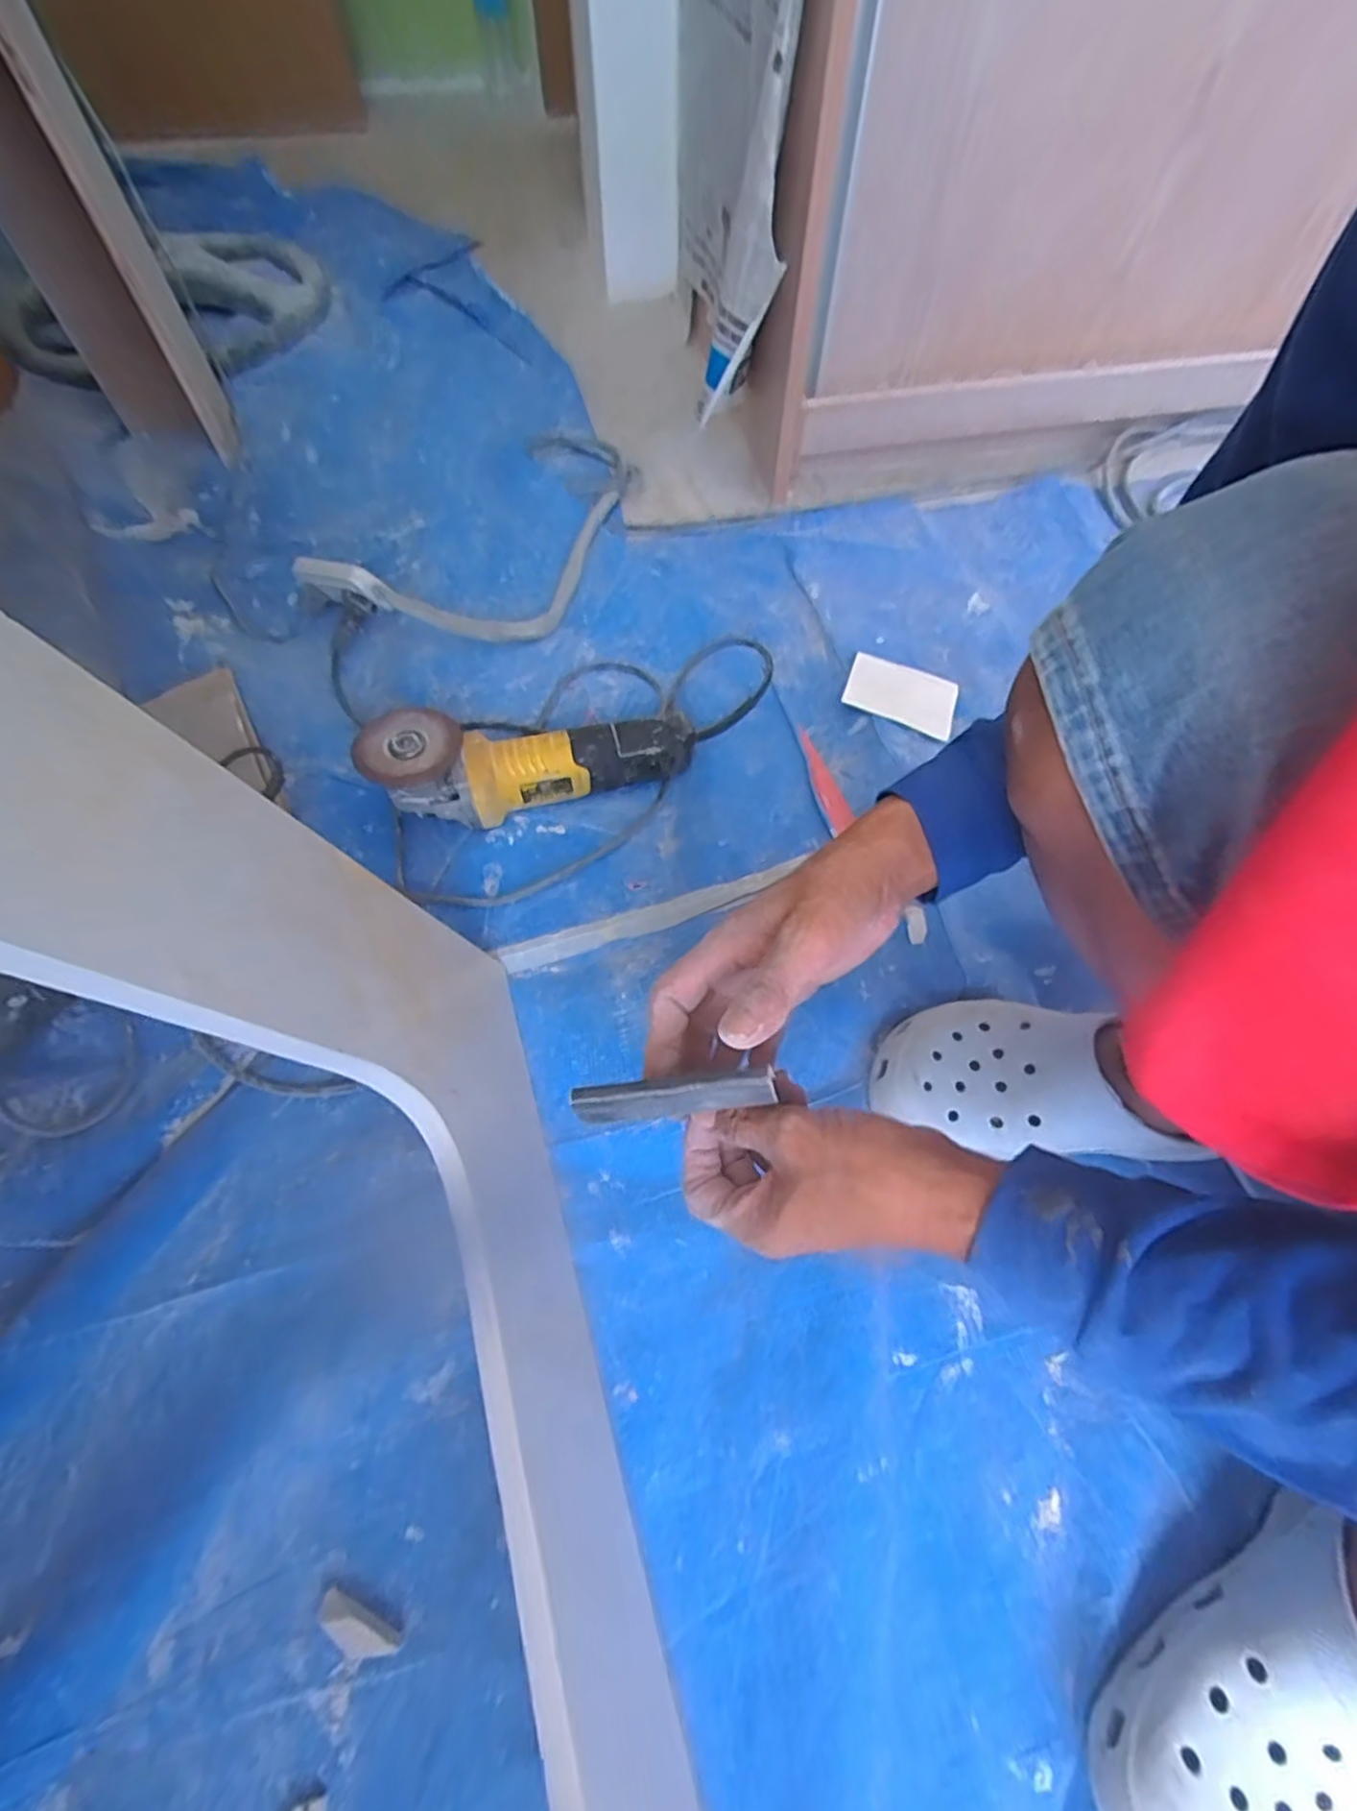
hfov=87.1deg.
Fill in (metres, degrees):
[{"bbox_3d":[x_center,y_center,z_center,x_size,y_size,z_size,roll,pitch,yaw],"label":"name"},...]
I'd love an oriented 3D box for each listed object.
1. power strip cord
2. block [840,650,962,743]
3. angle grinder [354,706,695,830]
[{"bbox_3d":[-0.227,-0.448,0.827,0.276,0.071,0.377,18,63,10],"label":"power strip cord"},{"bbox_3d":[0.231,-0.223,0.737,0.111,0.009,0.094,20,56,1],"label":"block"},{"bbox_3d":[-0.124,-0.124,0.638,0.270,0.100,0.084,-4,61,-2],"label":"angle grinder"}]

